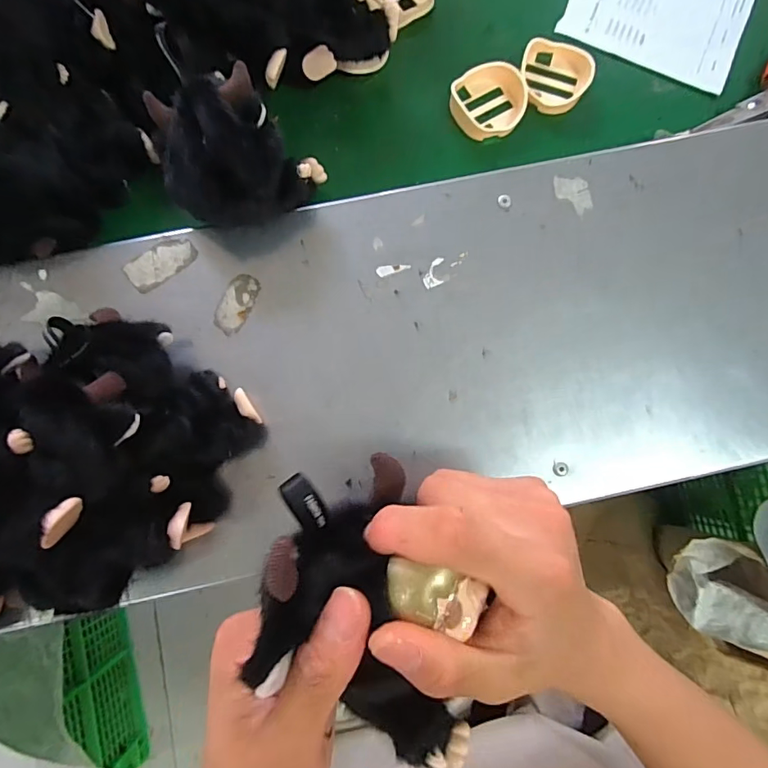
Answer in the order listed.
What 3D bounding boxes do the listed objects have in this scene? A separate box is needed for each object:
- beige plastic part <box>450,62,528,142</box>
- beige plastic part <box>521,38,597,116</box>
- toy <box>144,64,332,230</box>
[{"bbox_3d":[0.081,-0.221,0.373,0.054,0.019,0.051,-6,81,-2],"label":"beige plastic part"},{"bbox_3d":[0.134,-0.246,0.377,0.055,0.018,0.056,0,81,-1],"label":"beige plastic part"},{"bbox_3d":[-0.095,-0.151,0.315,0.095,0.064,0.082,-22,81,-4],"label":"toy"}]

